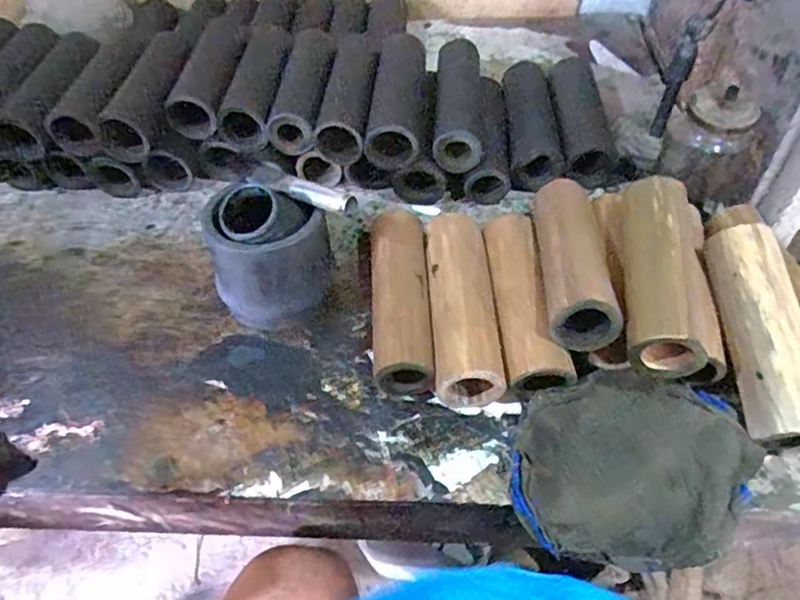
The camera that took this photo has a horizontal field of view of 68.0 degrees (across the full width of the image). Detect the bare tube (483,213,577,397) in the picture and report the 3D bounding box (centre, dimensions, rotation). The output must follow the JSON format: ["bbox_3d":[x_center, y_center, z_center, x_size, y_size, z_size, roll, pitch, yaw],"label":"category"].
[{"bbox_3d":[0.104,-0.002,0.519,0.054,0.046,0.175,-3,48,-1],"label":"bare tube"}]

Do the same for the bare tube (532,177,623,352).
[{"bbox_3d":[0.144,-0.040,0.505,0.055,0.058,0.174,0,48,2],"label":"bare tube"}]

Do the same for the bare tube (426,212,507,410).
[{"bbox_3d":[0.052,0.003,0.525,0.058,0.053,0.182,-3,48,-1],"label":"bare tube"}]

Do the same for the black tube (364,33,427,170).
[{"bbox_3d":[-0.002,-0.225,0.658,0.061,0.044,0.198,2,48,4],"label":"black tube"}]

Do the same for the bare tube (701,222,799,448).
[{"bbox_3d":[0.280,0.026,0.470,0.053,0.052,0.176,-1,65,1],"label":"bare tube"}]

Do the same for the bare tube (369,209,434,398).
[{"bbox_3d":[0.000,-0.006,0.529,0.049,0.038,0.178,-3,60,-1],"label":"bare tube"}]

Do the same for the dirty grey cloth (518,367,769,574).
[{"bbox_3d":[0.173,0.123,0.453,0.164,0.059,0.135,5,48,7],"label":"dirty grey cloth"}]

